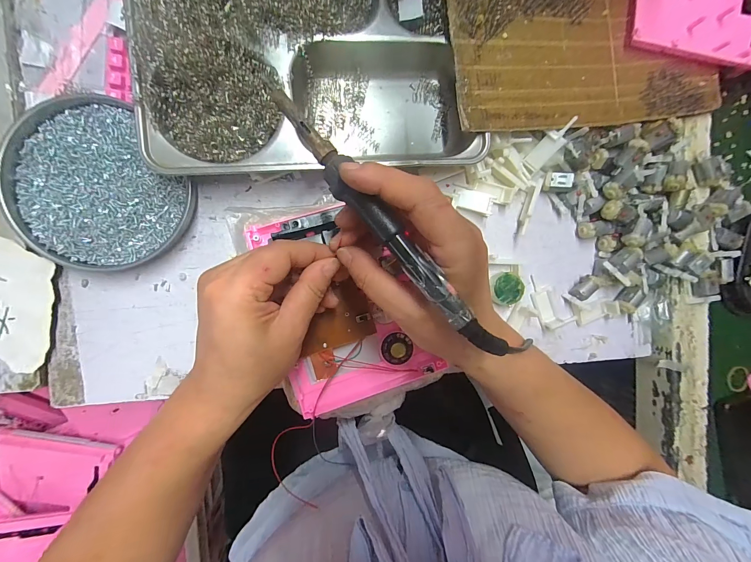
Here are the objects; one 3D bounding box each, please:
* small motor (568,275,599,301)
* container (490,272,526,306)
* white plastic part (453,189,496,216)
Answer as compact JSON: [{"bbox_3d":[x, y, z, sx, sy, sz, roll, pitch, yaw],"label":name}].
[{"bbox_3d":[0.217,0.008,0.334,0.026,0.019,0.012,-45,98,-3],"label":"small motor"},{"bbox_3d":[0.132,0.007,0.325,0.032,0.018,0.031,0,93,-8],"label":"container"},{"bbox_3d":[0.097,-0.079,0.318,0.040,0.015,0.020,11,91,-8],"label":"white plastic part"}]

